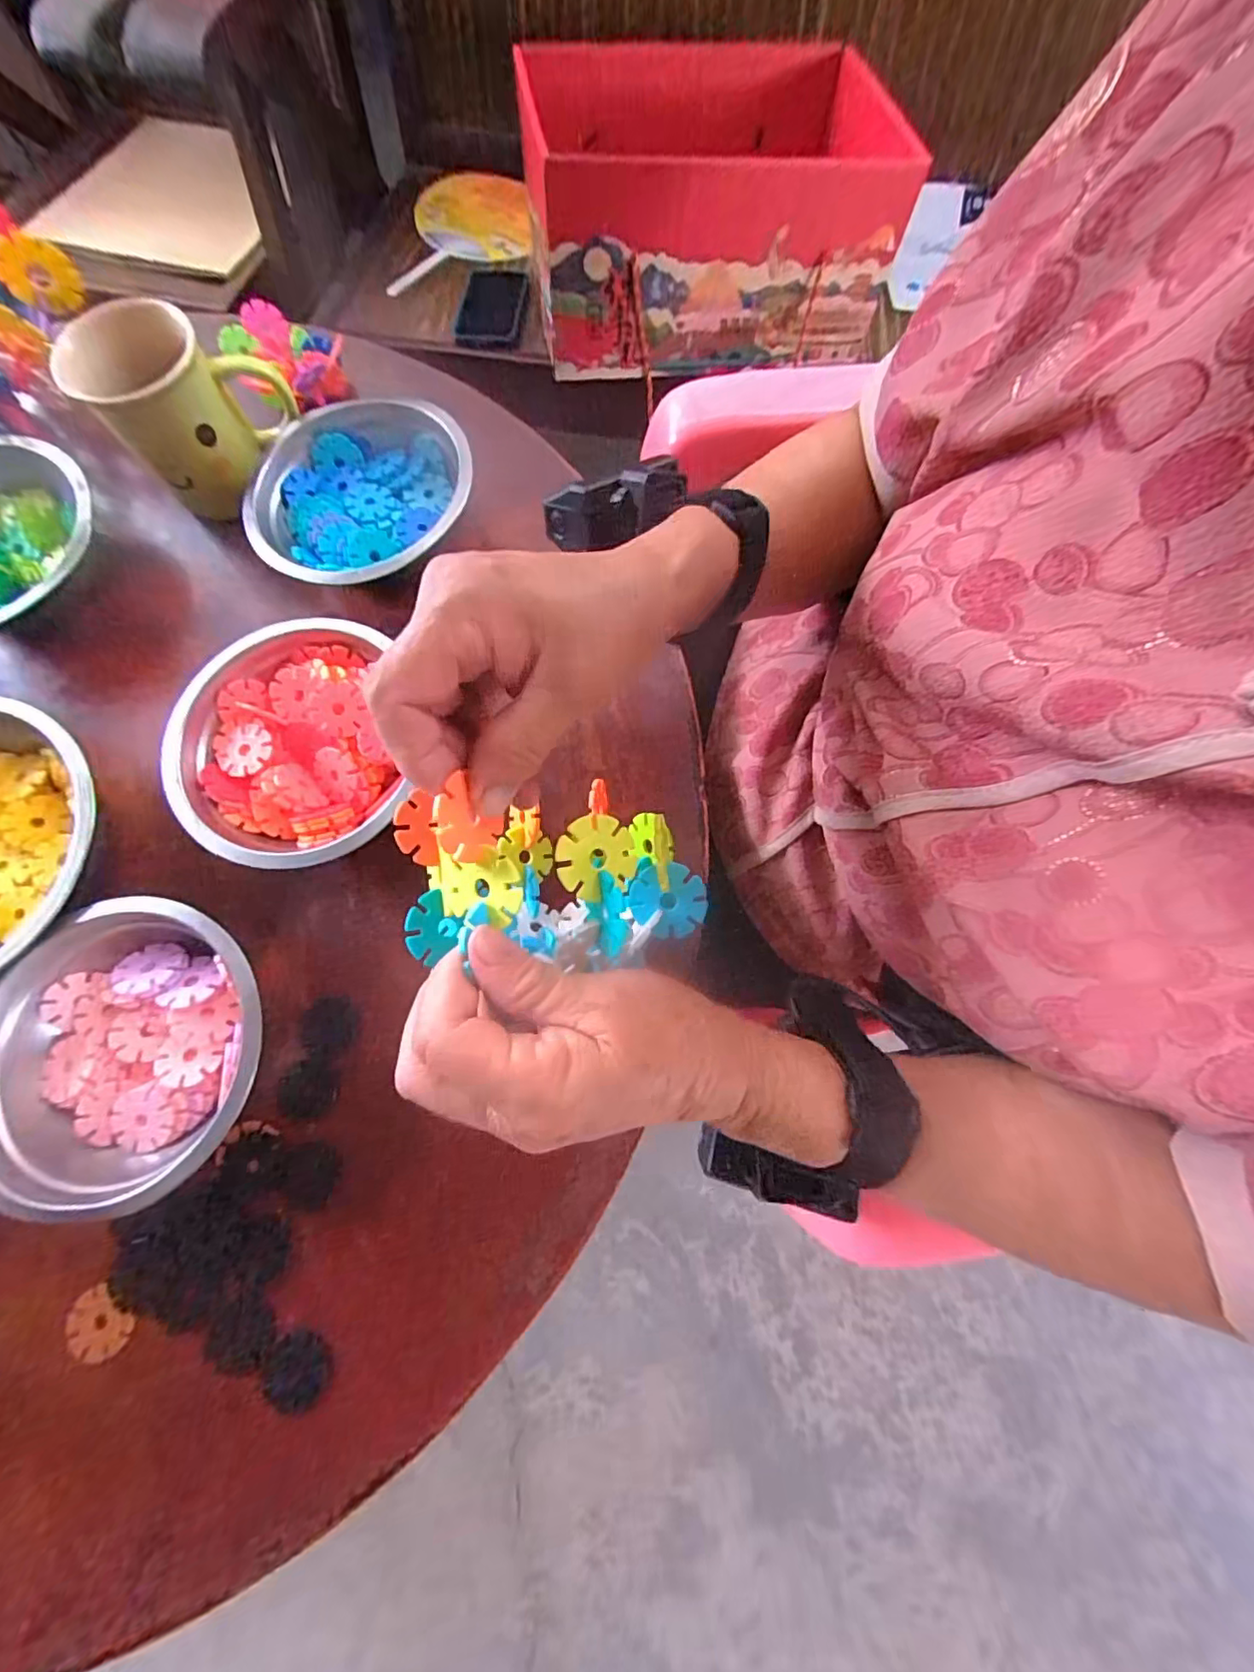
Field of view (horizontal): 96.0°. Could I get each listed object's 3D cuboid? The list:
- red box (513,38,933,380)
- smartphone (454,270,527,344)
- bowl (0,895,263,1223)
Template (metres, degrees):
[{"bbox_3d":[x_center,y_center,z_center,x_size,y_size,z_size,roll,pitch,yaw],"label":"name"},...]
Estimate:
[{"bbox_3d":[0.088,-0.727,0.660,0.394,0.184,0.266,-11,76,-3],"label":"red box"},{"bbox_3d":[-0.178,-0.714,0.755,0.077,0.012,0.190,4,65,-3],"label":"smartphone"},{"bbox_3d":[-0.252,0.105,0.281,0.126,0.042,0.143,-9,76,-2],"label":"bowl"}]

